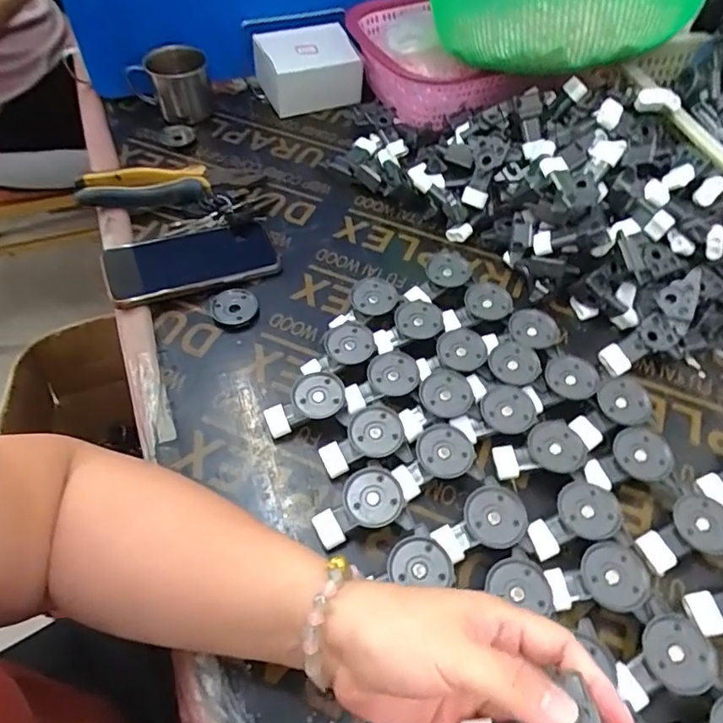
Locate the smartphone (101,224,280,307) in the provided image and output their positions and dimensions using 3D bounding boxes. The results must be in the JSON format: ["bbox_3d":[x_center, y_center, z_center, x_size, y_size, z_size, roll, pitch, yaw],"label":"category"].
[{"bbox_3d":[-0.168,-0.100,0.538,0.159,0.016,0.078,-15,57,-20],"label":"smartphone"}]

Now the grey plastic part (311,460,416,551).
[{"bbox_3d":[-0.002,0.109,0.399,0.066,0.027,0.049,-15,56,-12],"label":"grey plastic part"}]

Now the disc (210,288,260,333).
[{"bbox_3d":[-0.120,-0.048,0.514,0.043,0.012,0.044,1,55,-1],"label":"disc"}]

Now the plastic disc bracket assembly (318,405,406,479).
[{"bbox_3d":[-0.001,0.063,0.430,0.064,0.027,0.042,-12,56,-9],"label":"plastic disc bracket assembly"}]

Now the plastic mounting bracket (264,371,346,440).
[{"bbox_3d":[-0.047,0.035,0.448,0.065,0.027,0.039,-13,56,-10],"label":"plastic mounting bracket"}]

